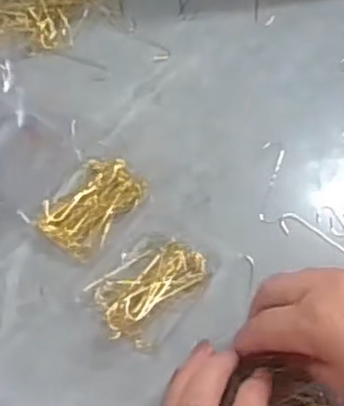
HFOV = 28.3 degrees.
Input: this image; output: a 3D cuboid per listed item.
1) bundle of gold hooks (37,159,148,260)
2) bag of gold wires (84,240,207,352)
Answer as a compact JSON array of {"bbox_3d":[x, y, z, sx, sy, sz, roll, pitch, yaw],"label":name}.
[{"bbox_3d":[-0.050,0.002,0.437,0.041,0.013,0.067,31,66,15],"label":"bundle of gold hooks"},{"bbox_3d":[-0.011,0.052,0.412,0.072,0.013,0.049,-32,67,-17],"label":"bag of gold wires"}]

